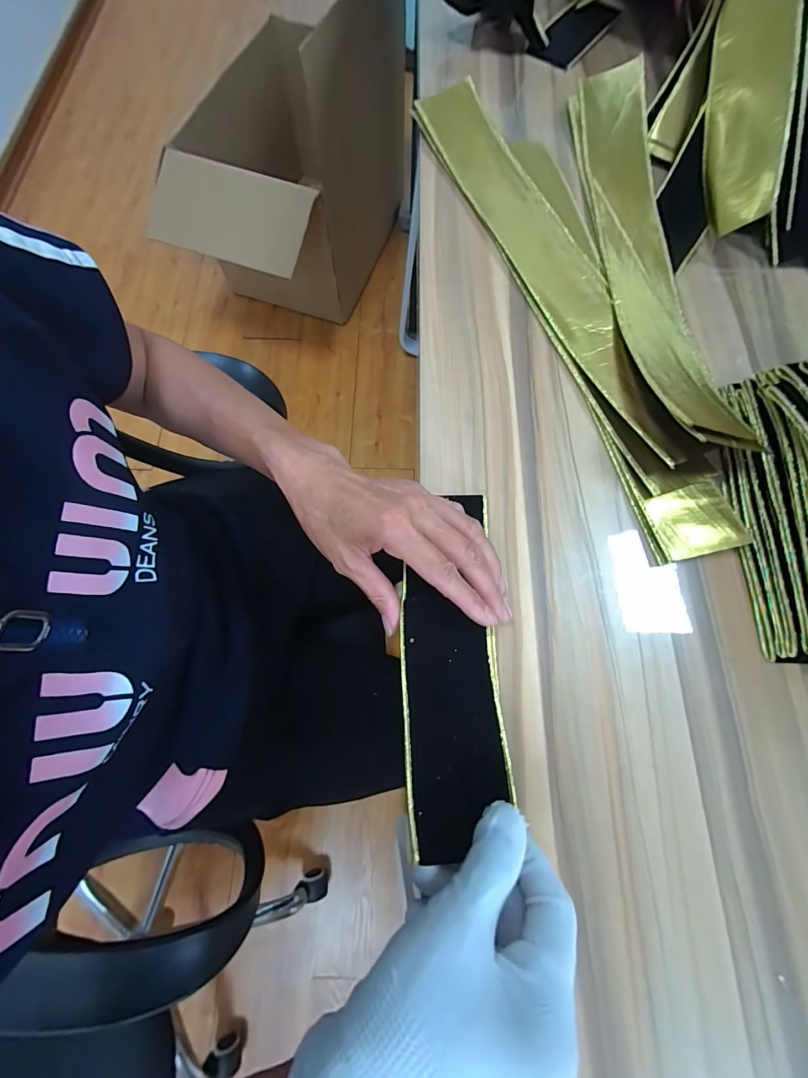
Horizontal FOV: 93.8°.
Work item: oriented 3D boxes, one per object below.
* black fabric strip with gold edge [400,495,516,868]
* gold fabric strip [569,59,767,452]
[{"bbox_3d":[0.029,0.066,0.238,0.060,0.017,0.205,2,64,0],"label":"black fabric strip with gold edge"},{"bbox_3d":[0.211,-0.269,0.329,0.065,0.046,0.437,0,74,0],"label":"gold fabric strip"}]

